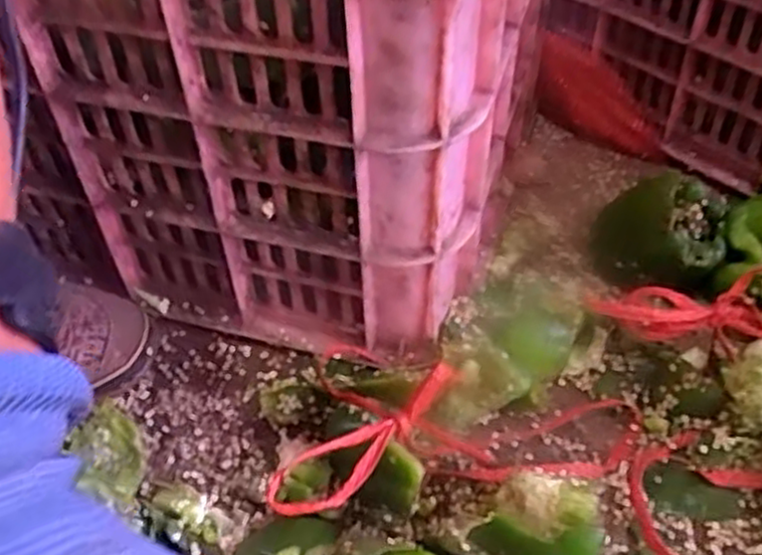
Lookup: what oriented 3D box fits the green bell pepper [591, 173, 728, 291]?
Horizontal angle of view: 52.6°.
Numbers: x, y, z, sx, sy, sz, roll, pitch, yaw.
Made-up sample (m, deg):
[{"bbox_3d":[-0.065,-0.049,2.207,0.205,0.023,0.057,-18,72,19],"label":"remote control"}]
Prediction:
[{"bbox_3d":[0.180,-0.030,0.502,0.080,0.067,0.066,15,50,16],"label":"green bell pepper"}]

